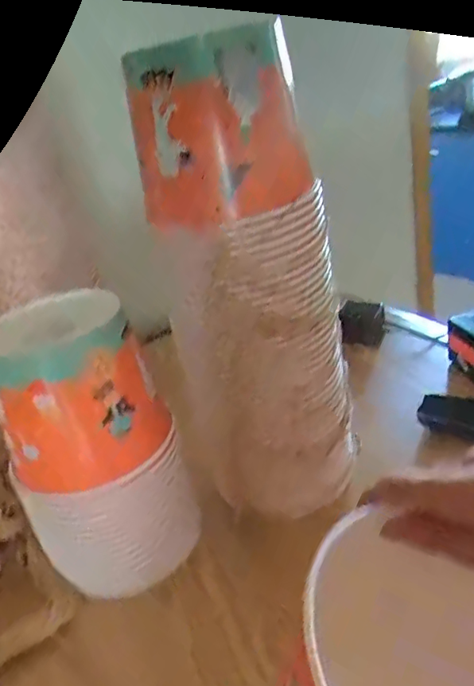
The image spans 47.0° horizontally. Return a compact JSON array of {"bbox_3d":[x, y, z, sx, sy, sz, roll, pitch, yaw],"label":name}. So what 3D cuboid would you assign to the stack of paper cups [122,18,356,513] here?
[{"bbox_3d":[0.016,-0.036,0.511,0.138,0.421,0.135,3,23,28],"label":"stack of paper cups"}]

